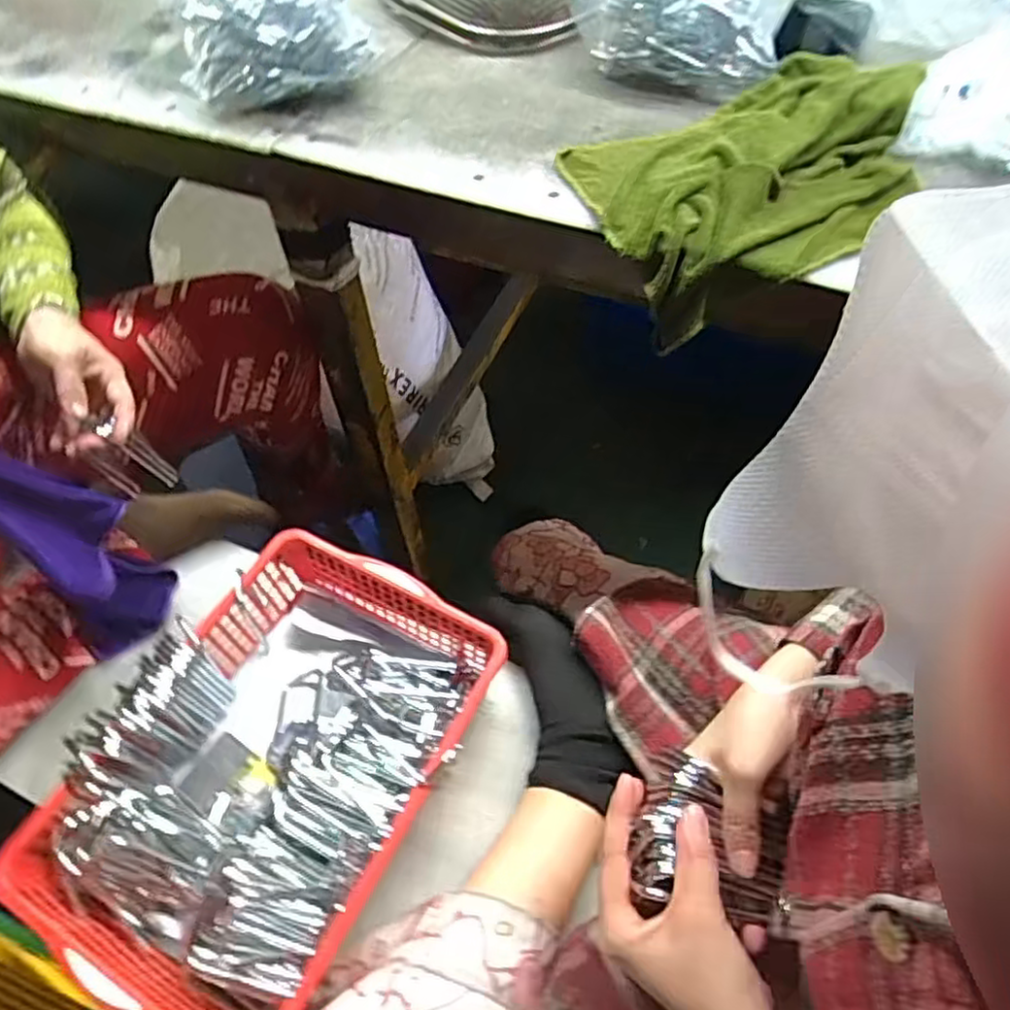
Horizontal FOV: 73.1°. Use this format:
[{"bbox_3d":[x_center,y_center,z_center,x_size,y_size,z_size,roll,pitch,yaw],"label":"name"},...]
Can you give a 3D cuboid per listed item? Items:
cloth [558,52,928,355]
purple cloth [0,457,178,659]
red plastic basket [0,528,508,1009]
[{"bbox_3d":[0.203,-0.255,0.540,0.273,0.086,0.200,-24,59,-14],"label":"cloth"},{"bbox_3d":[-0.397,0.034,0.579,0.087,0.326,0.127,28,61,18],"label":"purple cloth"},{"bbox_3d":[-0.199,0.222,0.601,0.253,0.098,0.363,26,61,17],"label":"red plastic basket"}]

